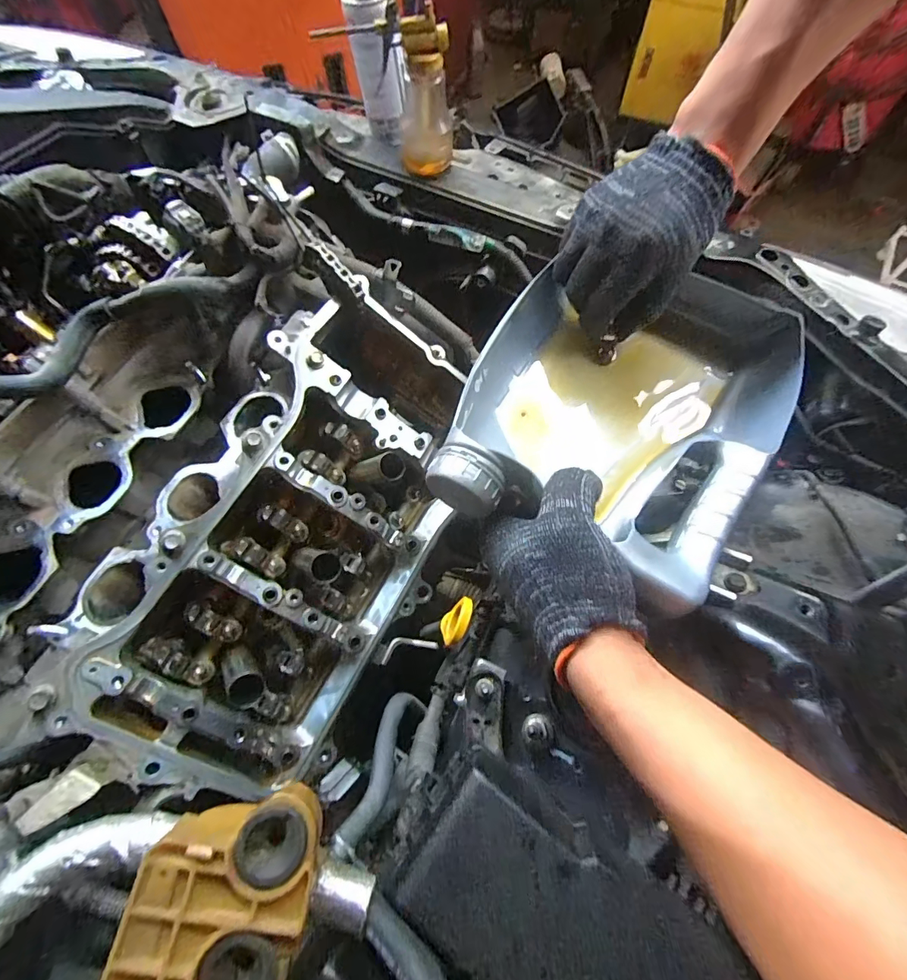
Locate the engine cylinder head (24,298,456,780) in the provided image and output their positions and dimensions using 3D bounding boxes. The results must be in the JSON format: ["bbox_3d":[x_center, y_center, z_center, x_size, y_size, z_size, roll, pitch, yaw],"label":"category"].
[{"bbox_3d":[-0.154,0.052,0.429,0.253,0.140,0.400,38,68,-19],"label":"engine cylinder head"}]

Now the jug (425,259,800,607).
[{"bbox_3d":[0.127,-0.072,0.345,0.211,0.079,0.280,28,68,11],"label":"jug"}]

